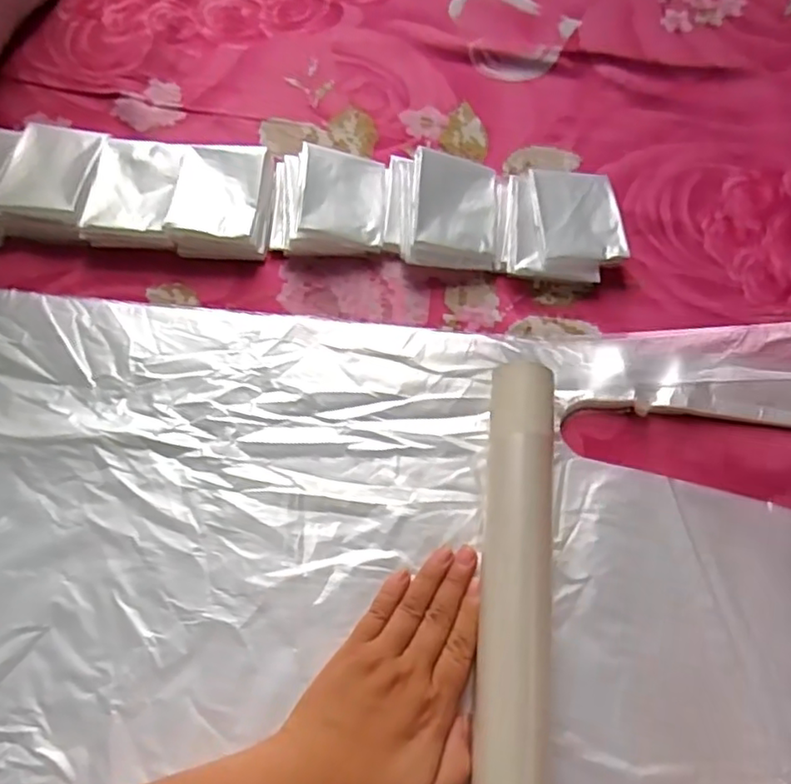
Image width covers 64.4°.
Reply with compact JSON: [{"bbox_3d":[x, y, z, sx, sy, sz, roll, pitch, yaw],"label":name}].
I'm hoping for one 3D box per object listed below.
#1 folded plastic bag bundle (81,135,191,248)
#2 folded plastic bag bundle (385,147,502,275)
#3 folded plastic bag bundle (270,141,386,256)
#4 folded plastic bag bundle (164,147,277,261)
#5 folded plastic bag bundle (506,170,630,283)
[{"bbox_3d":[-0.195,-0.152,0.485,0.066,0.031,0.086,5,66,2],"label":"folded plastic bag bundle"},{"bbox_3d":[0.037,-0.135,0.467,0.088,0.034,0.088,5,66,2],"label":"folded plastic bag bundle"},{"bbox_3d":[-0.050,-0.143,0.472,0.084,0.033,0.086,1,66,0],"label":"folded plastic bag bundle"},{"bbox_3d":[-0.127,-0.142,0.469,0.067,0.028,0.083,2,66,1],"label":"folded plastic bag bundle"},{"bbox_3d":[0.127,-0.125,0.471,0.084,0.020,0.091,4,66,2],"label":"folded plastic bag bundle"}]

